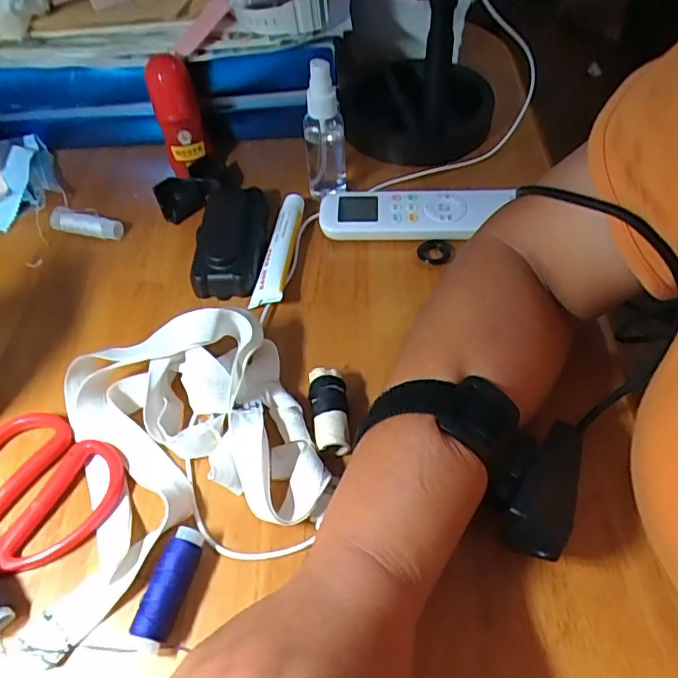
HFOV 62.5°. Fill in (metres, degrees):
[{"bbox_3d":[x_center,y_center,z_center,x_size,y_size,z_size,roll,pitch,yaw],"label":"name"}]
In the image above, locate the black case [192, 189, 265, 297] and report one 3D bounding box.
[{"bbox_3d":[-0.086,-0.079,0.442,0.050,0.020,0.106,-1,52,2],"label":"black case"}]

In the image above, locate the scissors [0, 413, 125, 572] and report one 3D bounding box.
[{"bbox_3d":[-0.204,0.104,0.314,0.157,0.010,0.091,-36,59,-23],"label":"scissors"}]

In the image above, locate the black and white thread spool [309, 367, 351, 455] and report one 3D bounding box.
[{"bbox_3d":[-0.006,0.044,0.345,0.022,0.016,0.053,-4,52,0],"label":"black and white thread spool"}]

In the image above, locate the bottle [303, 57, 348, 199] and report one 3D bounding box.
[{"bbox_3d":[-0.012,-0.171,0.458,0.033,0.111,0.026,-2,52,1],"label":"bottle"}]

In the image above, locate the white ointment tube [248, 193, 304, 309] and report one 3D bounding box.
[{"bbox_3d":[-0.049,-0.072,0.442,0.025,0.025,0.107,4,53,6],"label":"white ointment tube"}]

